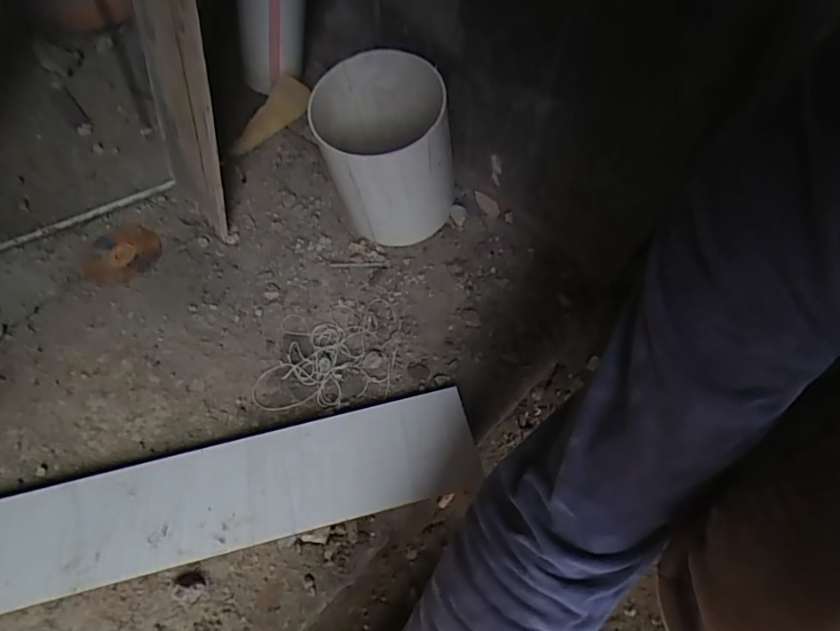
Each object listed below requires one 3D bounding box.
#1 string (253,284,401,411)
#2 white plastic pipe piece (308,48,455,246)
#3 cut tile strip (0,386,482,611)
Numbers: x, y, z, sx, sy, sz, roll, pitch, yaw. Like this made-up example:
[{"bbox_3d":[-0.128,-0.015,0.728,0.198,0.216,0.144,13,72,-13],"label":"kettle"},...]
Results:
[{"bbox_3d":[-0.097,0.031,0.563,0.145,0.012,0.130,-7,60,-5],"label":"string"},{"bbox_3d":[-0.038,-0.181,0.587,0.134,0.165,0.140,1,60,-1],"label":"white plastic pipe piece"},{"bbox_3d":[-0.192,0.166,0.477,0.487,0.009,0.097,-13,59,-6],"label":"cut tile strip"}]

